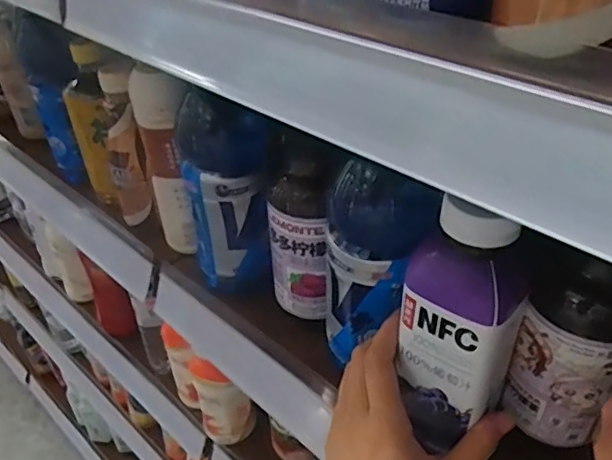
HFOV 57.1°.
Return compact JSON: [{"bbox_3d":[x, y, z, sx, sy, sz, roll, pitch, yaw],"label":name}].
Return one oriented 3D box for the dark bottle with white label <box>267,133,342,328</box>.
[{"bbox_3d":[-0.002,0.008,0.418,0.046,0.139,0.058,-4,38,0],"label":"dark bottle with white label"}]

